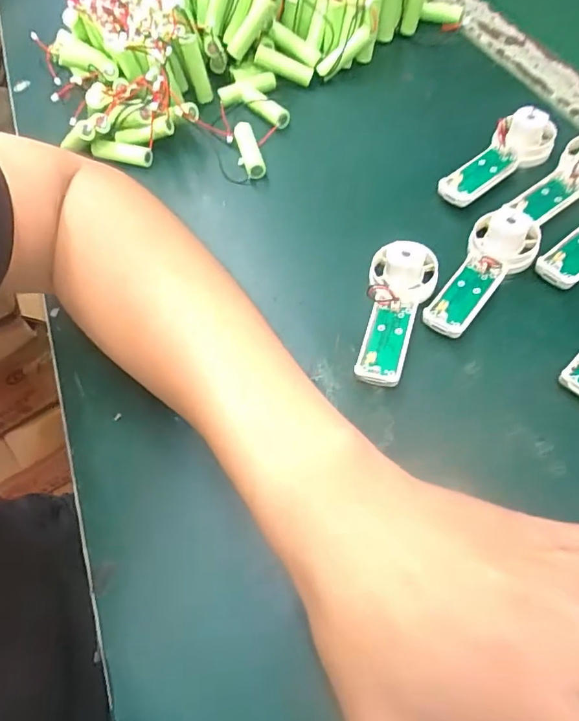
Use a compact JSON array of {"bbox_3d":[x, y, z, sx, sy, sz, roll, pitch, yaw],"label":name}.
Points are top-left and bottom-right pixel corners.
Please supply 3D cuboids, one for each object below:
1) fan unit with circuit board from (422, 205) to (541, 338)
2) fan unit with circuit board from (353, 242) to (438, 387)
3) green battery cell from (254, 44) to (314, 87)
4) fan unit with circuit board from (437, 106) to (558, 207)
[{"bbox_3d":[0.110,-0.052,0.303,0.037,0.019,0.086,36,80,21],"label":"fan unit with circuit board"},{"bbox_3d":[0.059,-0.027,0.293,0.036,0.018,0.086,15,71,10],"label":"fan unit with circuit board"},{"bbox_3d":[-0.004,-0.246,0.431,0.048,0.014,0.011,25,60,0],"label":"green battery cell"},{"bbox_3d":[0.139,-0.138,0.349,0.089,0.023,0.037,-38,64,-7],"label":"fan unit with circuit board"}]

